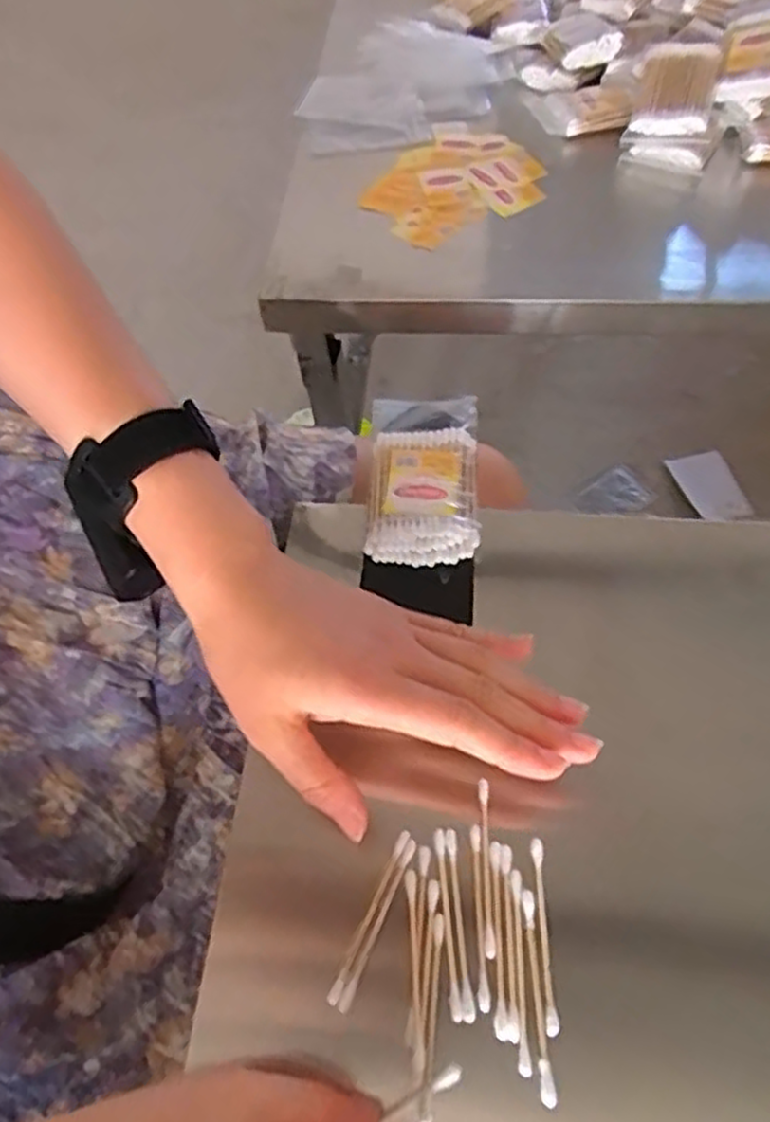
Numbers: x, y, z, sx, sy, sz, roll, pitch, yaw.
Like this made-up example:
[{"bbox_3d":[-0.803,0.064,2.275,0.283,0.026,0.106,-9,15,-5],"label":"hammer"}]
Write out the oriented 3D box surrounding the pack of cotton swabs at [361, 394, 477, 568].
[{"bbox_3d":[0.022,-0.047,0.417,0.058,0.023,0.109,1,59,5],"label":"pack of cotton swabs"}]

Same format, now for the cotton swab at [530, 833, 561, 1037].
[{"bbox_3d":[0.065,0.153,0.301,0.006,0.008,0.071,-1,58,2],"label":"cotton swab"}]

